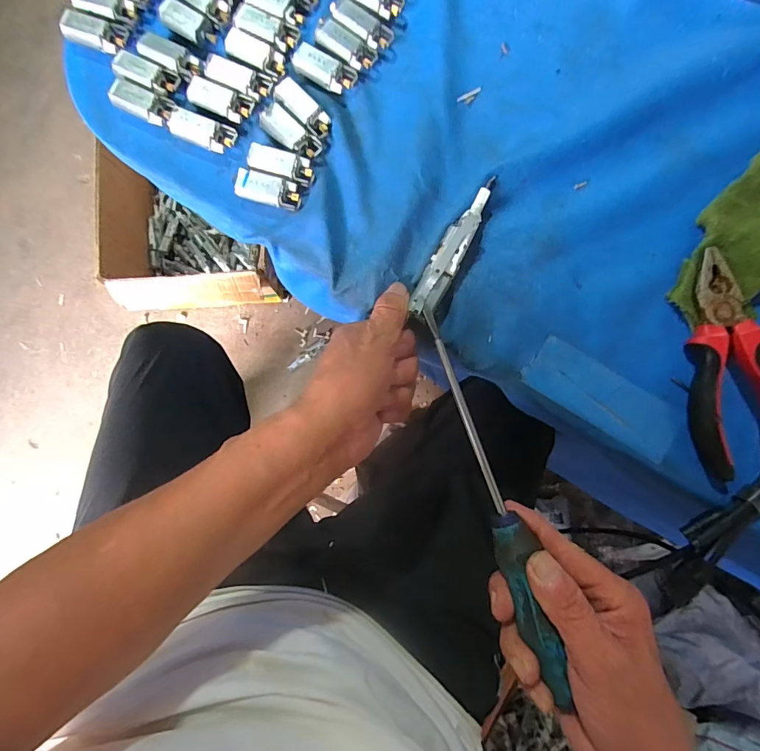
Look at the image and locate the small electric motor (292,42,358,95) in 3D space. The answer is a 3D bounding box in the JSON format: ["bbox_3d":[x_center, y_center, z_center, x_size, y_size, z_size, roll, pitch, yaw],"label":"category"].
[{"bbox_3d":[-0.041,-0.226,0.309,0.046,0.009,0.021,25,86,1],"label":"small electric motor"}]

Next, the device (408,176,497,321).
[{"bbox_3d":[0.052,-0.090,0.293,0.020,0.011,0.116,29,85,2],"label":"device"}]

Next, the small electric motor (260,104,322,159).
[{"bbox_3d":[-0.065,-0.177,0.305,0.046,0.007,0.019,40,86,2],"label":"small electric motor"}]

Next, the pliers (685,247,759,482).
[{"bbox_3d":[0.242,-0.009,0.286,0.045,0.031,0.150,-2,86,-1],"label":"pliers"}]

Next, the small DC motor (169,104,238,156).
[{"bbox_3d":[-0.131,-0.178,0.304,0.050,0.014,0.019,21,86,1],"label":"small DC motor"}]

